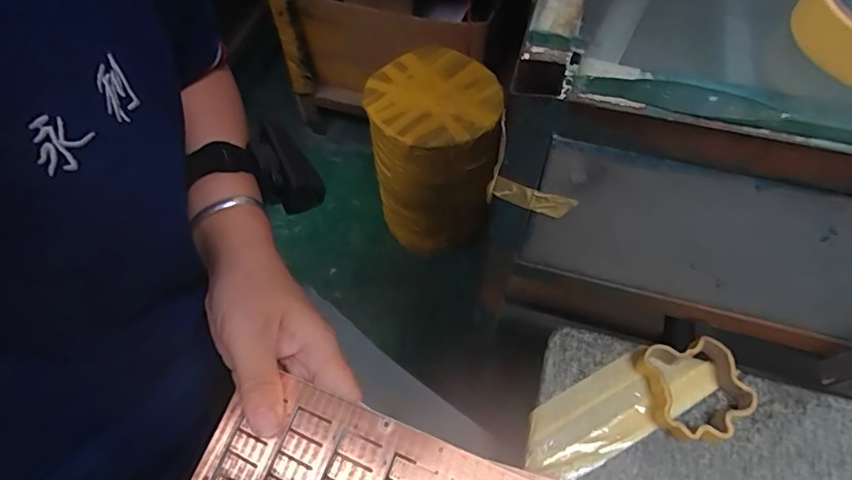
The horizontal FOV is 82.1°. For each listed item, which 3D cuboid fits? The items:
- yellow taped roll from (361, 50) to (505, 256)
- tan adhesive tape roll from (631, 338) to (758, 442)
[{"bbox_3d":[0.021,-0.155,0.926,0.212,0.310,0.225,-2,58,3],"label":"yellow taped roll"},{"bbox_3d":[0.207,0.114,0.375,0.072,0.023,0.073,-2,58,3],"label":"tan adhesive tape roll"}]

